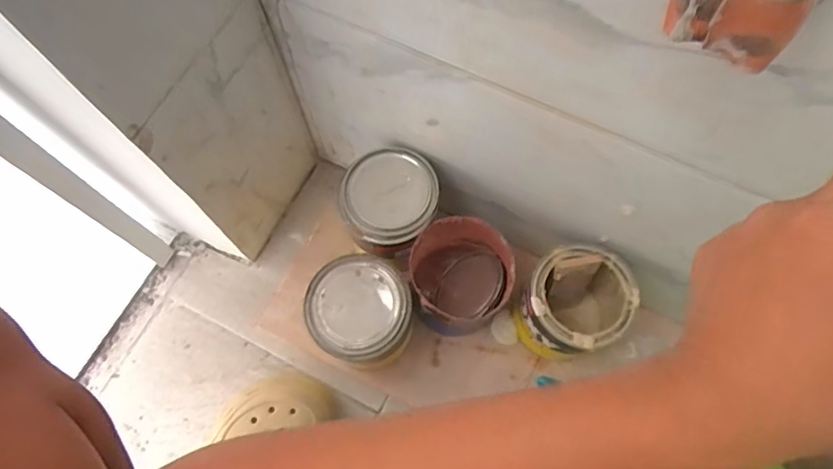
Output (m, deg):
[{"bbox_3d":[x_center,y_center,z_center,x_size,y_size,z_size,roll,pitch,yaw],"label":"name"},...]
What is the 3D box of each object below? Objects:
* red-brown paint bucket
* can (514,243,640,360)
[{"bbox_3d":[0.049,0.051,0.606,0.099,0.121,0.103,0,70,0],"label":"red-brown paint bucket"},{"bbox_3d":[0.165,0.074,0.601,0.120,0.125,0.097,2,70,1],"label":"can"}]

